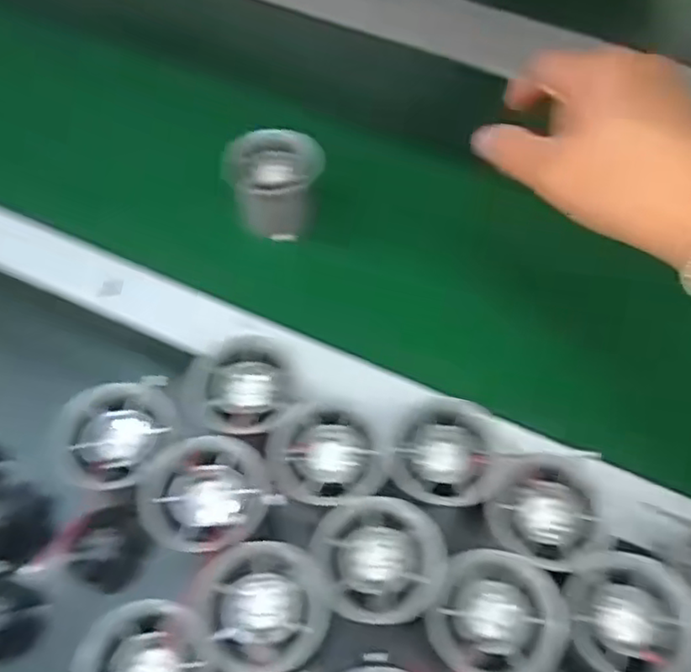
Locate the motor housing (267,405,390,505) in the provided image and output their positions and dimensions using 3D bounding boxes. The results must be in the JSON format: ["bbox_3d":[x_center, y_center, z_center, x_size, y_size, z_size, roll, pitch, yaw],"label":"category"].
[{"bbox_3d":[-0.008,0.062,0.342,0.059,0.016,0.050,27,63,14],"label":"motor housing"}]

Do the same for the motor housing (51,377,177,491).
[{"bbox_3d":[-0.121,0.052,0.345,0.062,0.019,0.055,-5,60,-3],"label":"motor housing"}]

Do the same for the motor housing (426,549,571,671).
[{"bbox_3d":[0.069,0.129,0.304,0.057,0.015,0.056,0,60,0],"label":"motor housing"}]

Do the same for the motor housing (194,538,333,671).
[{"bbox_3d":[-0.038,0.127,0.309,0.060,0.016,0.057,13,61,7],"label":"motor housing"}]

